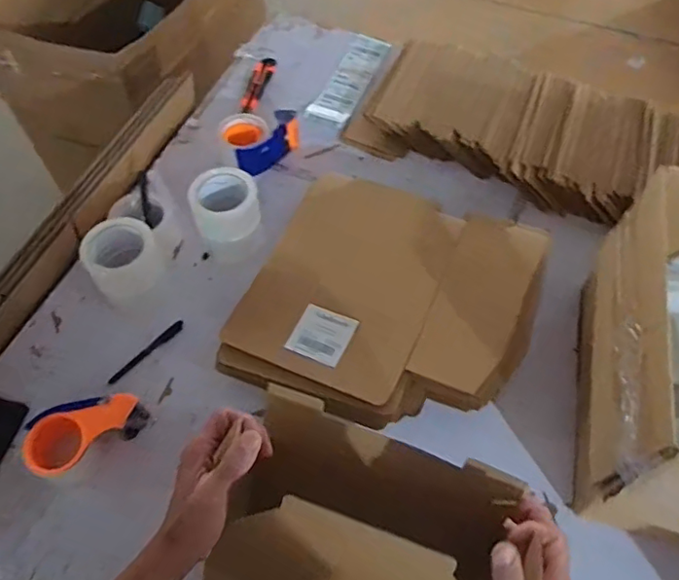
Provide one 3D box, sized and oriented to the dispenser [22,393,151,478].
[{"bbox_3d":[-0.341,0.200,0.775,0.150,0.072,0.087,-14,60,-7],"label":"dispenser"}]

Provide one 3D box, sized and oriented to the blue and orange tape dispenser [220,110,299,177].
[{"bbox_3d":[-0.156,-0.290,1.077,0.110,0.068,0.146,37,66,21],"label":"blue and orange tape dispenser"}]

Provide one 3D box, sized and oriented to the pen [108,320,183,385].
[{"bbox_3d":[-0.297,0.096,0.883,0.015,0.007,0.137,39,67,21],"label":"pen"}]

